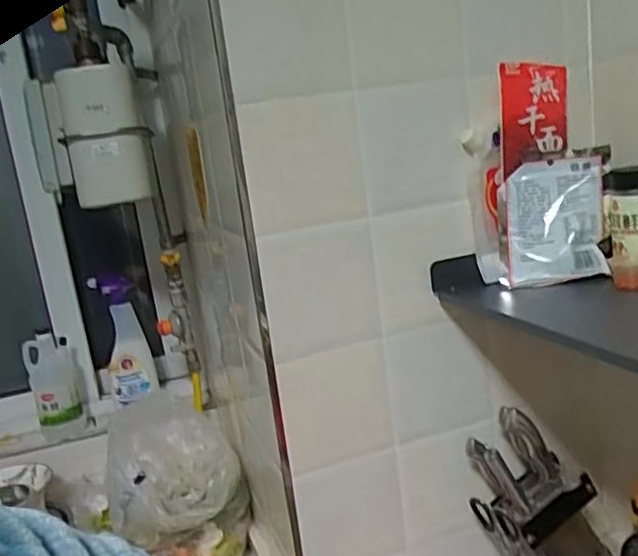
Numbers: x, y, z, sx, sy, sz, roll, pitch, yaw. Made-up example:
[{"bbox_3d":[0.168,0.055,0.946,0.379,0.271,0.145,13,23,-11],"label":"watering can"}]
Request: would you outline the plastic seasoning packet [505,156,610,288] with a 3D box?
[{"bbox_3d":[0.283,-0.069,0.783,0.111,0.148,0.018,-3,-14,17],"label":"plastic seasoning packet"}]

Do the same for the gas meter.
[{"bbox_3d":[-0.374,-0.240,1.076,0.179,0.234,0.174,-12,13,-16],"label":"gas meter"}]

